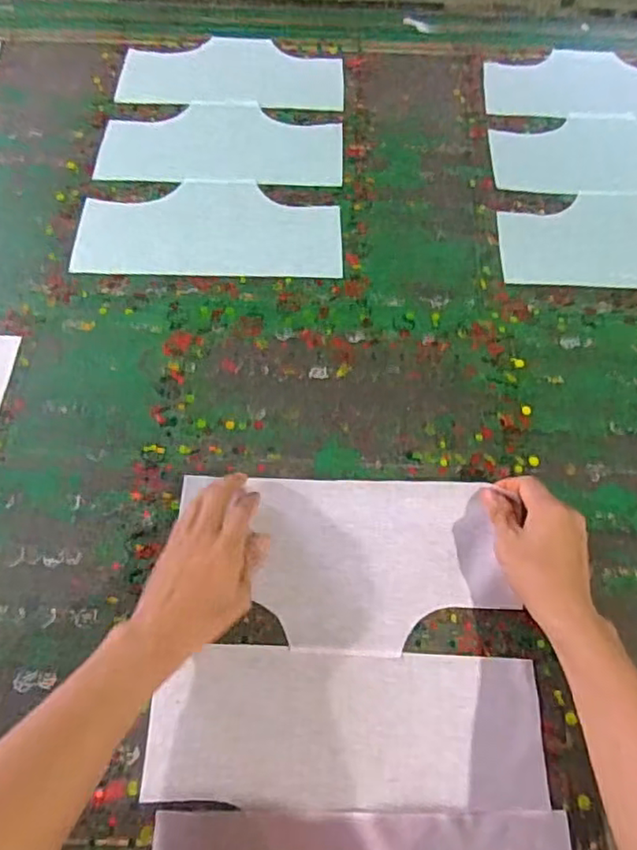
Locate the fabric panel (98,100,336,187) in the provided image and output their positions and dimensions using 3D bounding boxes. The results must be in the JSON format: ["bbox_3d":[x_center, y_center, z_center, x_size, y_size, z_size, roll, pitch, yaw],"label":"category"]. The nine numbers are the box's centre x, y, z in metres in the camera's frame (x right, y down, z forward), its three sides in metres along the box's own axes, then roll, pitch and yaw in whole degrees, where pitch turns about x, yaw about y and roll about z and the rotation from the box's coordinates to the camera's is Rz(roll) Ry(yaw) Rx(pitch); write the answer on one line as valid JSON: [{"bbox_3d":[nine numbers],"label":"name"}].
[{"bbox_3d":[-0.124,-0.366,0.810,0.306,0.005,0.148,3,62,3],"label":"fabric panel"}]

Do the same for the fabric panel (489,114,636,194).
[{"bbox_3d":[0.373,-0.348,0.803,0.292,0.006,0.152,0,61,1],"label":"fabric panel"}]

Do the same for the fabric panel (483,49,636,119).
[{"bbox_3d":[0.382,-0.467,0.862,0.297,0.008,0.132,1,68,1],"label":"fabric panel"}]

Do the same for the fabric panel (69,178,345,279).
[{"bbox_3d":[-0.128,-0.237,0.746,0.305,0.005,0.149,1,61,2],"label":"fabric panel"}]

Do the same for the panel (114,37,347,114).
[{"bbox_3d":[-0.119,-0.499,0.880,0.304,0.006,0.151,4,62,2],"label":"panel"}]

